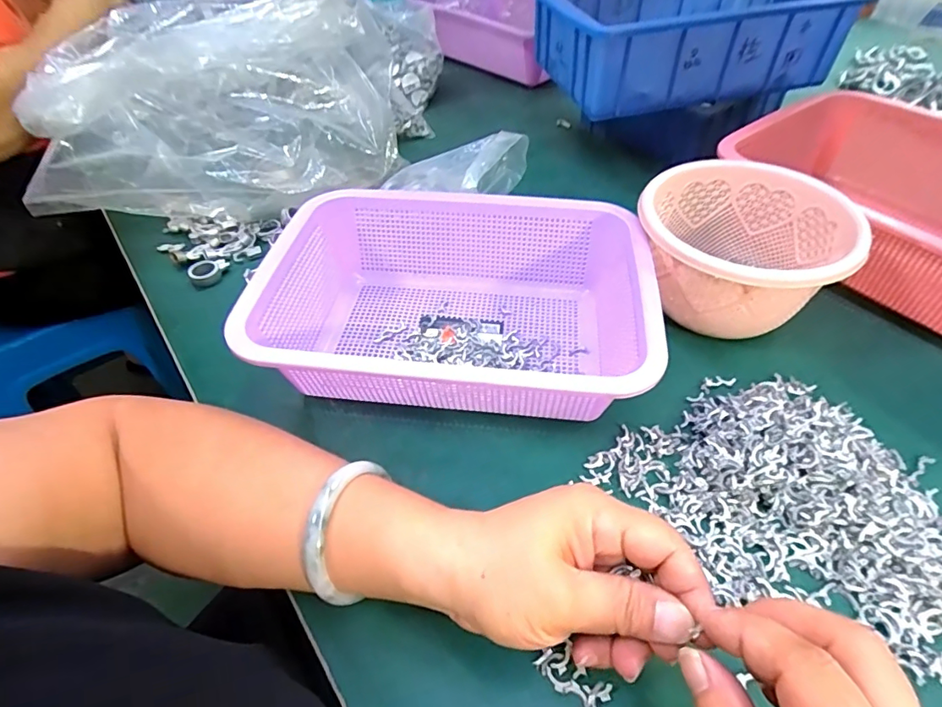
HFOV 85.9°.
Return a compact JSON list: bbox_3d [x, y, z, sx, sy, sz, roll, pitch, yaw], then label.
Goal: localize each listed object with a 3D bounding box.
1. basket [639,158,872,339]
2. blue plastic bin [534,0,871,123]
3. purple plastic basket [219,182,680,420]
[{"bbox_3d":[0.203,-0.074,0.395,0.141,0.092,0.142,-1,48,1],"label":"basket"},{"bbox_3d":[0.233,-0.358,0.565,0.295,0.088,0.203,-11,49,-8],"label":"blue plastic bin"},{"bbox_3d":[-0.011,-0.035,0.370,0.259,0.072,0.190,3,48,4],"label":"purple plastic basket"}]

